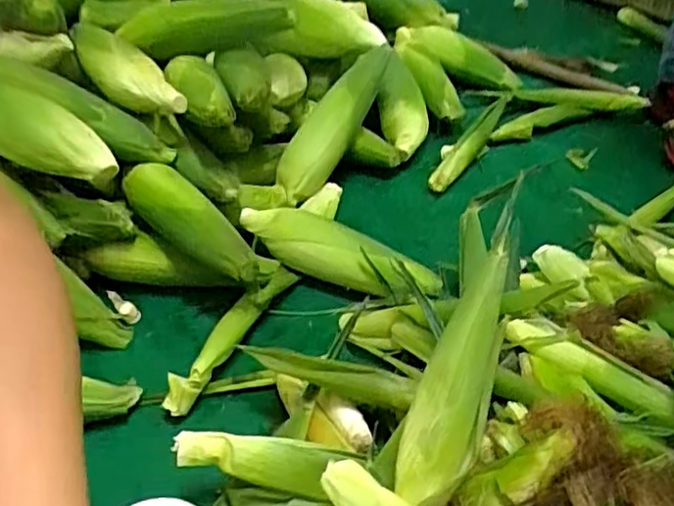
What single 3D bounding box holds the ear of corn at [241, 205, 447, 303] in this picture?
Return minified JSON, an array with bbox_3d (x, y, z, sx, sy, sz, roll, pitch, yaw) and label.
[{"bbox_3d":[-0.006,0.005,0.716,0.243,0.058,0.066,17,46,25],"label":"ear of corn"}]

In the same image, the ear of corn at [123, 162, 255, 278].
[{"bbox_3d":[-0.161,-0.038,0.691,0.056,0.047,0.203,-32,47,-27],"label":"ear of corn"}]

